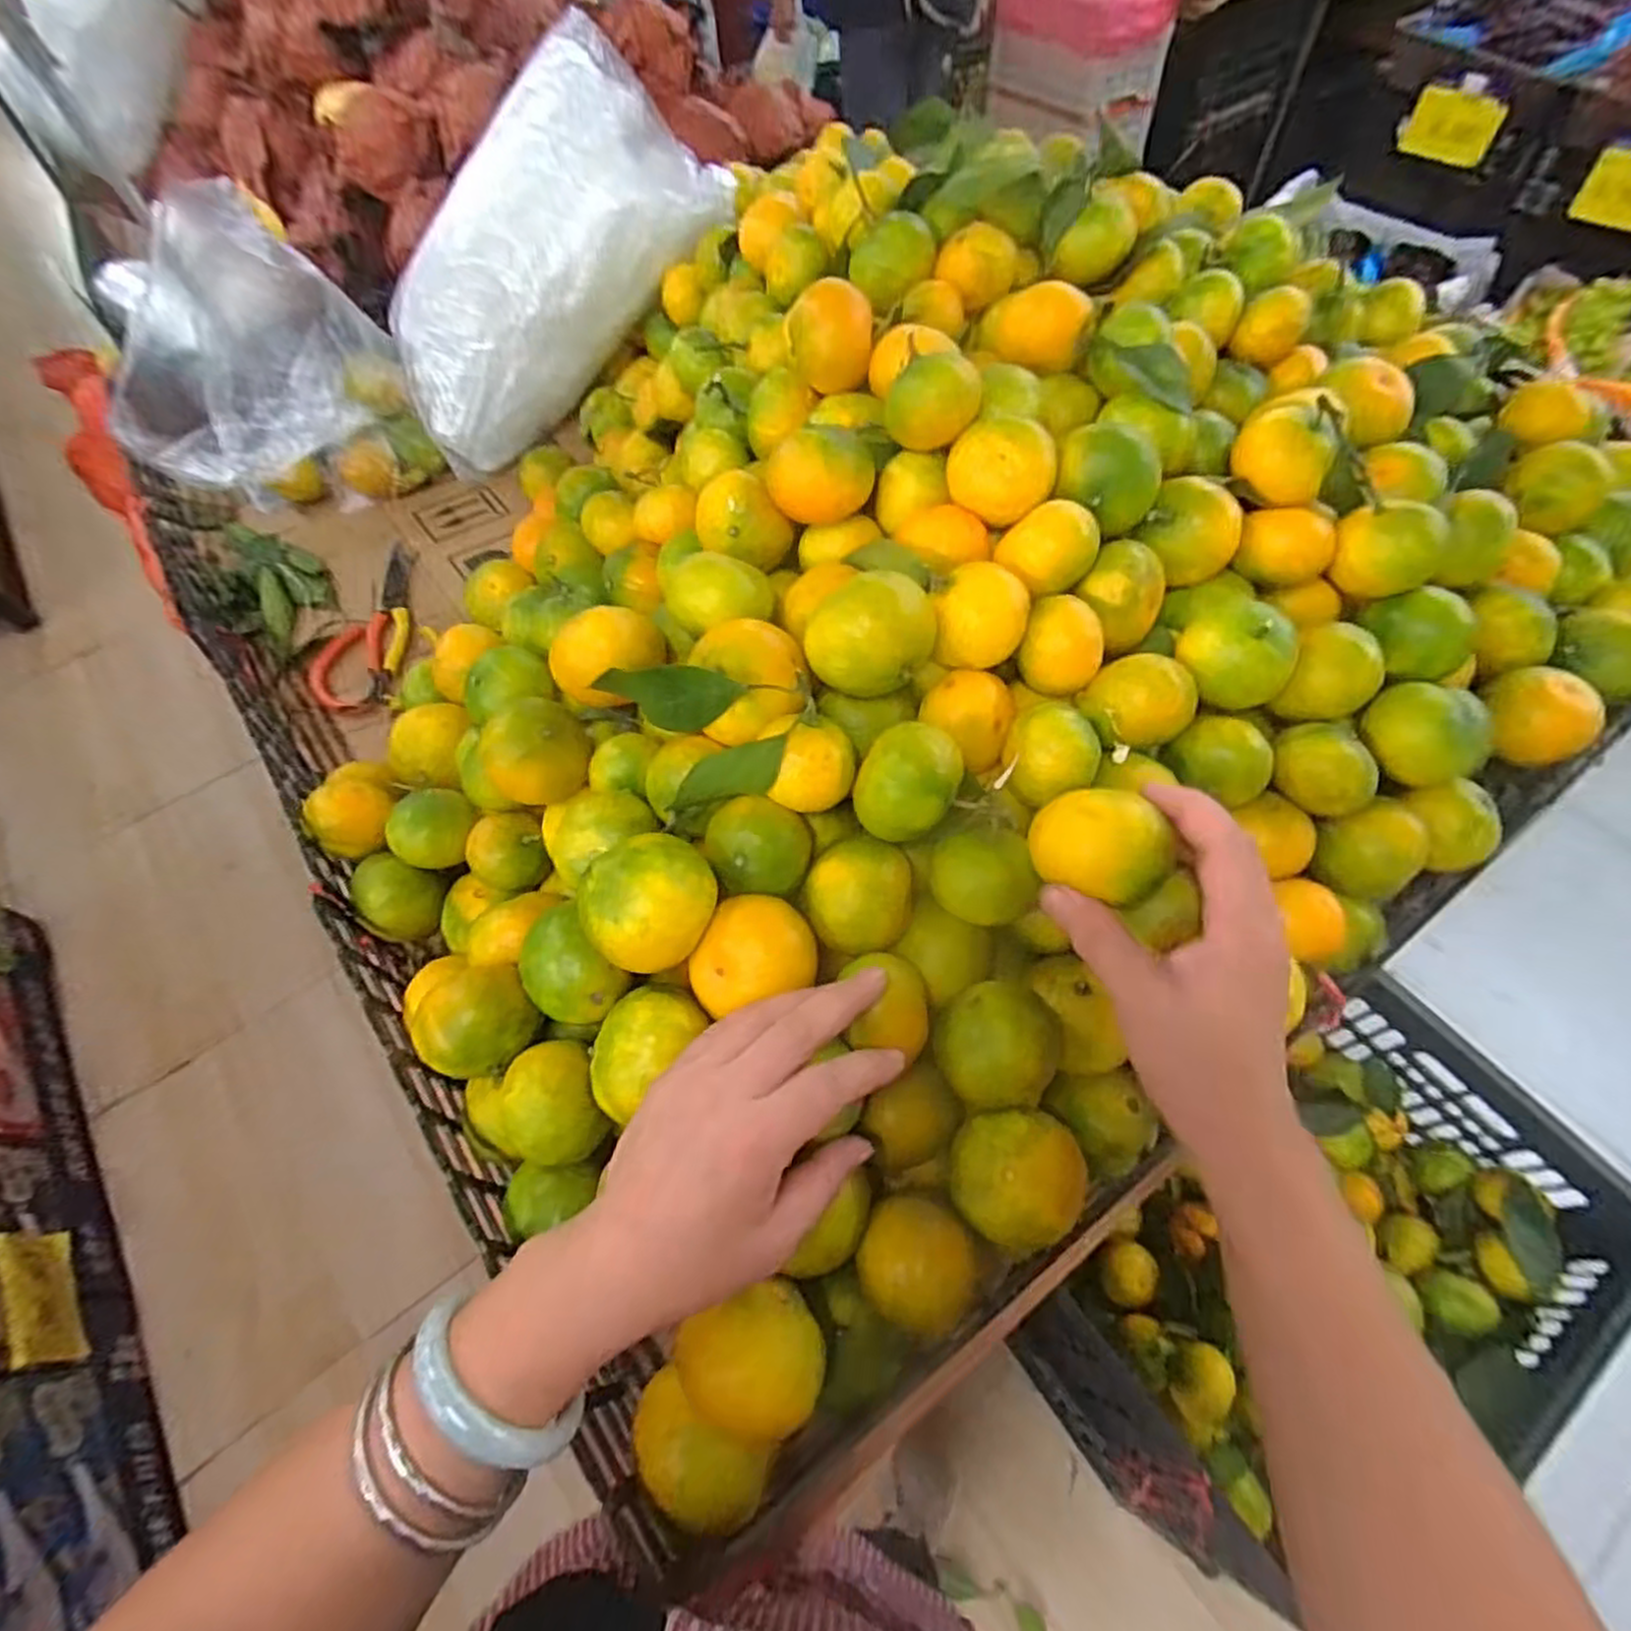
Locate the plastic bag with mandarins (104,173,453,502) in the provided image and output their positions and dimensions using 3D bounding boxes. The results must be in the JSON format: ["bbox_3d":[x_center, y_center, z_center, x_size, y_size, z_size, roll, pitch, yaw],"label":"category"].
[{"bbox_3d":[-0.479,-0.375,0.665,0.223,0.190,0.131,-31,63,-16],"label":"plastic bag with mandarins"}]

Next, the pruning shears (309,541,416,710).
[{"bbox_3d":[-0.368,-0.160,0.645,0.065,0.018,0.172,0,59,2],"label":"pruning shears"}]

